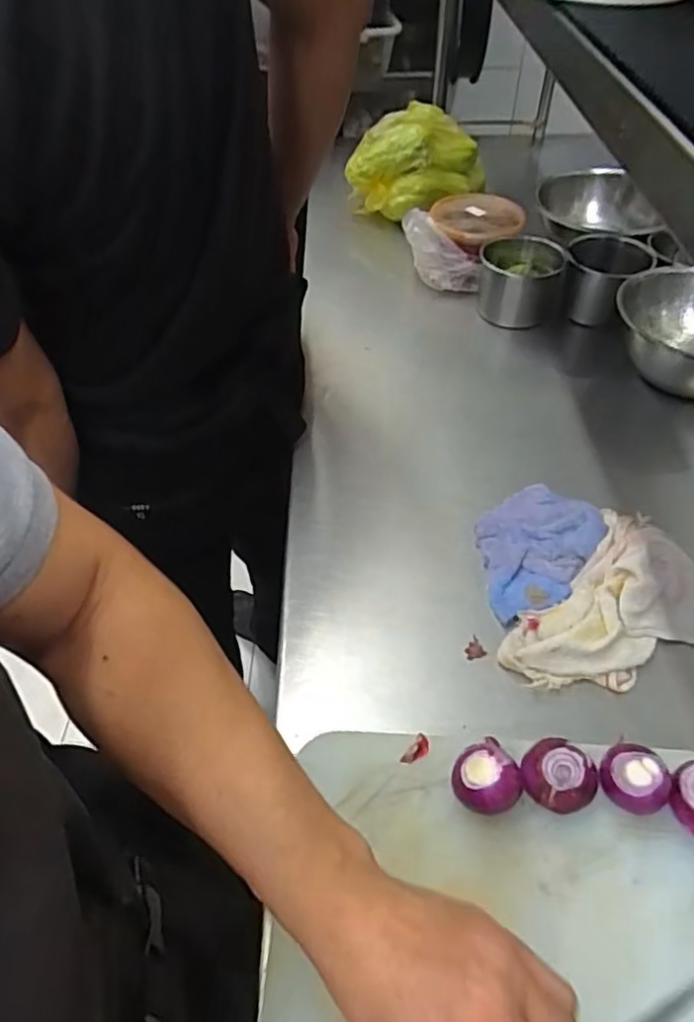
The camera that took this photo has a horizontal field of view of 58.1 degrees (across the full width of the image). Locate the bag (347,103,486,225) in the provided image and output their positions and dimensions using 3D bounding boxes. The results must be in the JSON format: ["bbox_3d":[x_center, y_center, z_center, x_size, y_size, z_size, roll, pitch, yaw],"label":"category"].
[{"bbox_3d":[0.124,-0.636,1.132,0.214,0.126,0.209,16,51,16],"label":"bag"}]

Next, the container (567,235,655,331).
[{"bbox_3d":[0.387,-0.348,0.945,0.114,0.089,0.114,18,52,17],"label":"container"}]

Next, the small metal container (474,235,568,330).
[{"bbox_3d":[0.263,-0.350,0.961,0.116,0.090,0.121,-1,49,1],"label":"small metal container"}]

